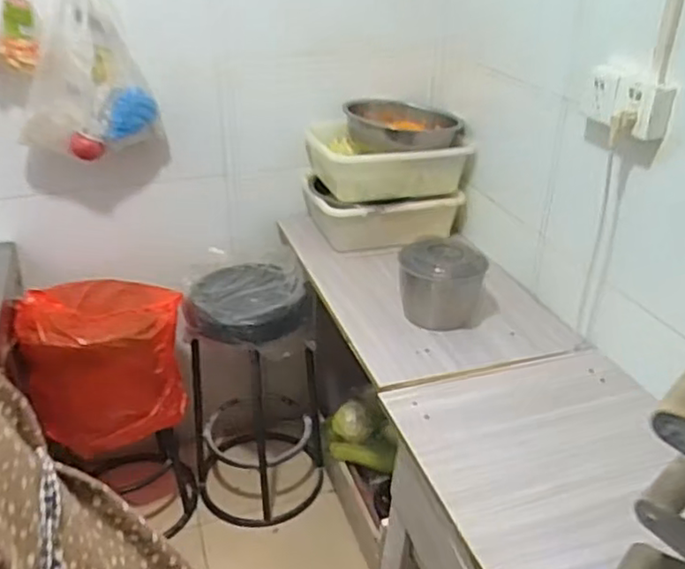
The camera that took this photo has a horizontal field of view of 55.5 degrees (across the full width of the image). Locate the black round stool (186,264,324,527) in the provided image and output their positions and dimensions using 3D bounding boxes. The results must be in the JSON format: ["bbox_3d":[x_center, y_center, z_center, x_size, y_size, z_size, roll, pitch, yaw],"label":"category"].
[{"bbox_3d":[-0.238,0.293,1.812,0.354,0.695,0.375,1,31,-1],"label":"black round stool"}]

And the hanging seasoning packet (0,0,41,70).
[{"bbox_3d":[-0.713,-0.575,1.423,0.076,0.194,0.050,-7,-3,-13],"label":"hanging seasoning packet"}]

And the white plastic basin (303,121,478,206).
[{"bbox_3d":[0.121,-0.335,1.754,0.392,0.126,0.278,-7,32,-14],"label":"white plastic basin"}]

